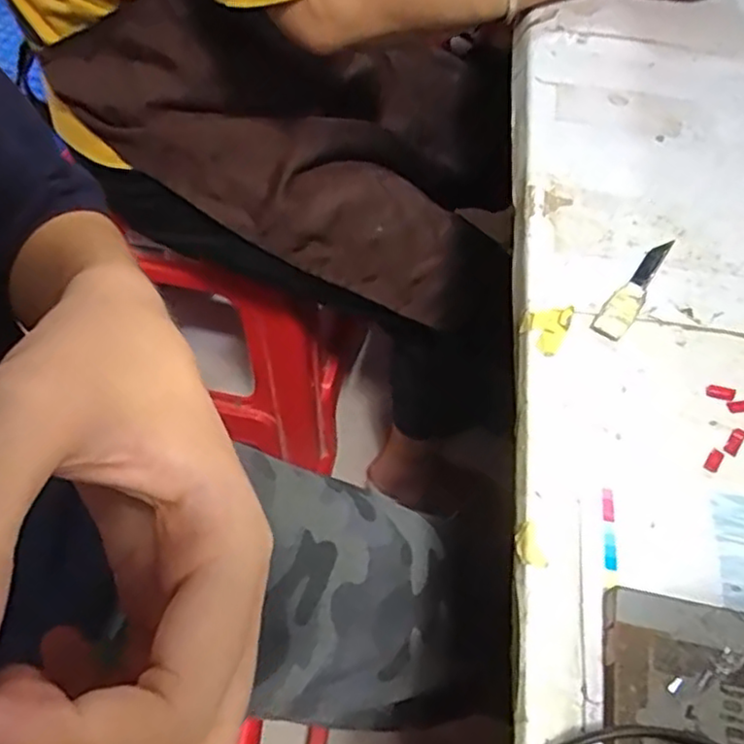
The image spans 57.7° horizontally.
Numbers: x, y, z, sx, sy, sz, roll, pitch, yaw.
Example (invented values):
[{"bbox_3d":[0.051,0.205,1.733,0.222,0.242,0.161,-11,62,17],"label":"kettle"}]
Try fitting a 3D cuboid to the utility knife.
[{"bbox_3d":[0.134,-0.043,0.339,0.015,0.004,0.078,35,61,18],"label":"utility knife"}]

